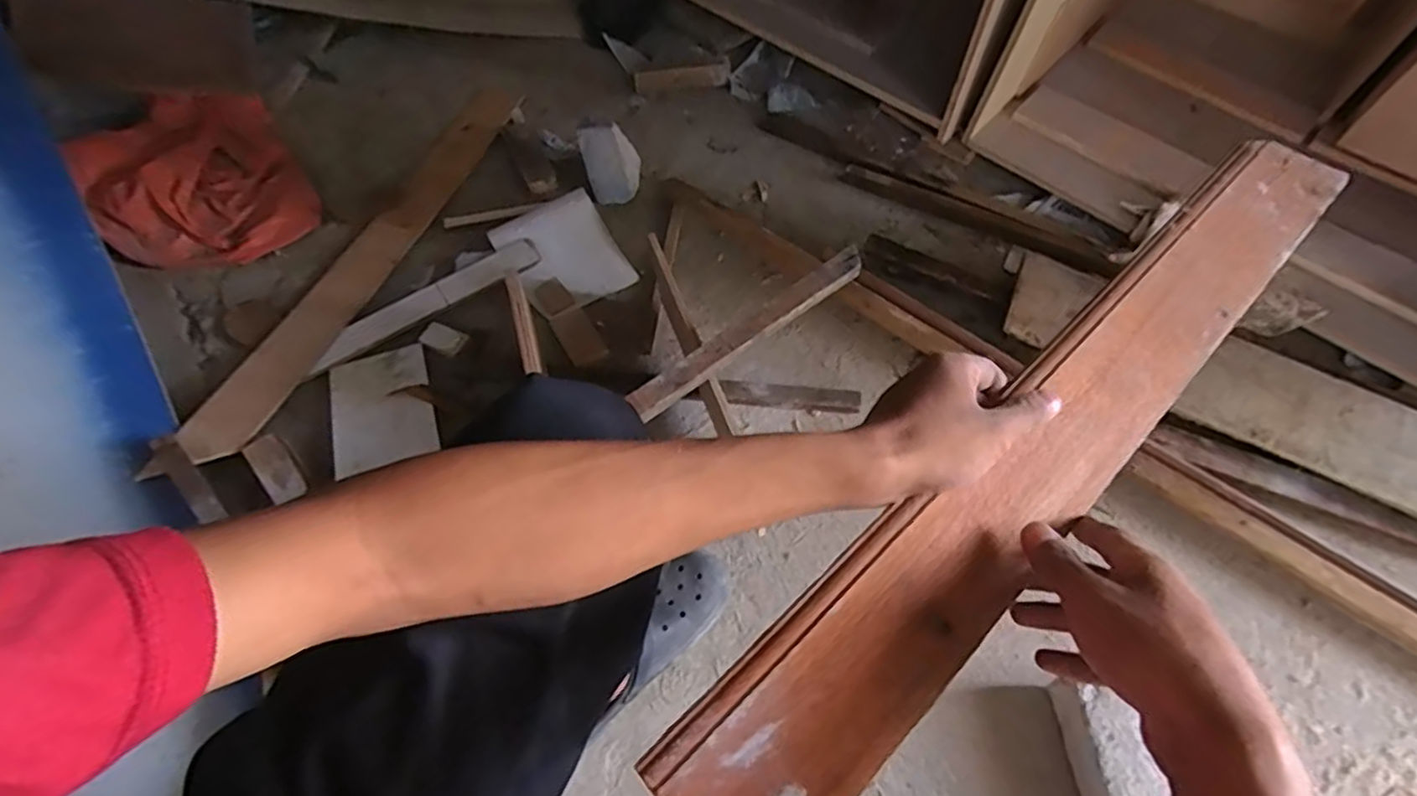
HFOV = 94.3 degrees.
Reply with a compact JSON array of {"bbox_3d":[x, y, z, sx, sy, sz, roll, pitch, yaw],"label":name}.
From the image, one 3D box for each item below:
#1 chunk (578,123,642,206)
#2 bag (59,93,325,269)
[{"bbox_3d":[-0.163,-0.400,1.122,0.096,0.132,0.053,-16,62,-8],"label":"chunk"},{"bbox_3d":[-0.853,-0.368,1.091,0.293,0.138,0.374,-32,65,-17],"label":"bag"}]

